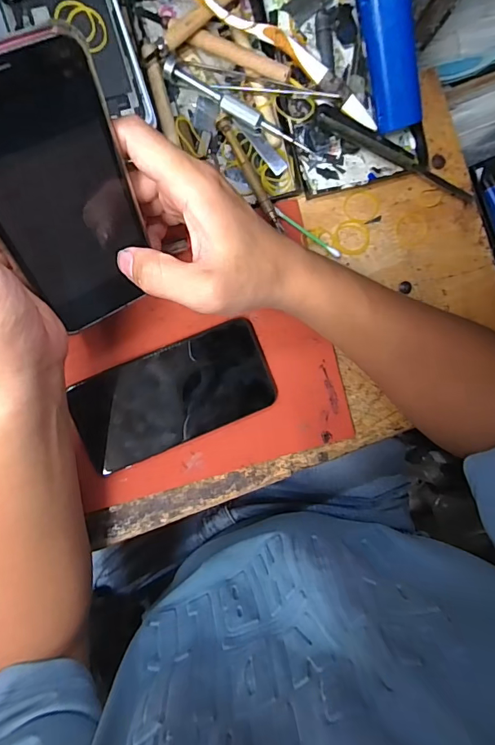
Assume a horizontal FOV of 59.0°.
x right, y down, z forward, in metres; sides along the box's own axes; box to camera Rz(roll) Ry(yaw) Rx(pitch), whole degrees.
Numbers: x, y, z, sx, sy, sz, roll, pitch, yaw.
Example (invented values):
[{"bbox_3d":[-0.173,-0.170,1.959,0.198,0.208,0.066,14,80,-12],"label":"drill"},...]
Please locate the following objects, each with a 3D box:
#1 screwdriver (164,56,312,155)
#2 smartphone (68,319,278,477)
[{"bbox_3d":[-0.007,-0.201,0.336,0.123,0.013,0.013,29,91,-7],"label":"screwdriver"},{"bbox_3d":[-0.058,0.018,0.350,0.154,0.013,0.075,-23,96,-4],"label":"smartphone"}]

